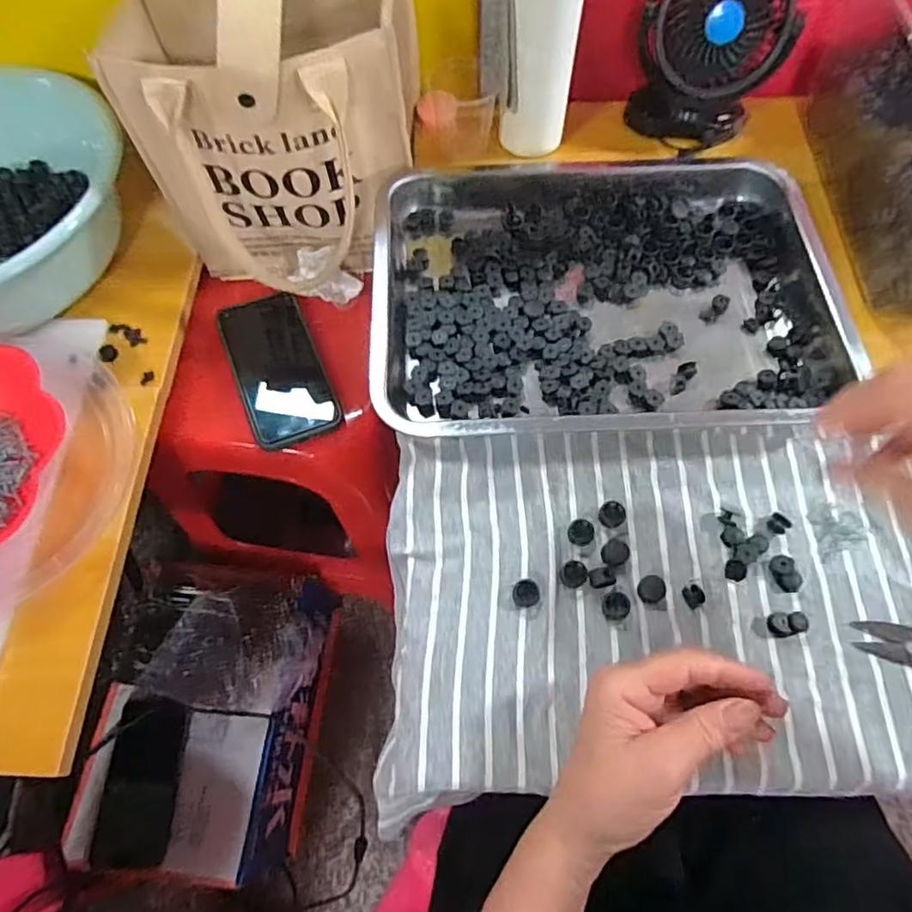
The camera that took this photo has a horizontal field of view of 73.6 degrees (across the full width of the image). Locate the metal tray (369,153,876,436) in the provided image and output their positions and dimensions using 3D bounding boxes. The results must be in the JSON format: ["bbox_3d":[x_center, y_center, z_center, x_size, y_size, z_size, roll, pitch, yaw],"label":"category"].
[{"bbox_3d":[0.110,-0.145,0.485,0.342,0.036,0.282,-3,66,0],"label":"metal tray"}]

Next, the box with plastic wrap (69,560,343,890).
[{"bbox_3d":[-0.293,0.317,0.753,0.220,0.207,0.320,0,66,2],"label":"box with plastic wrap"}]

